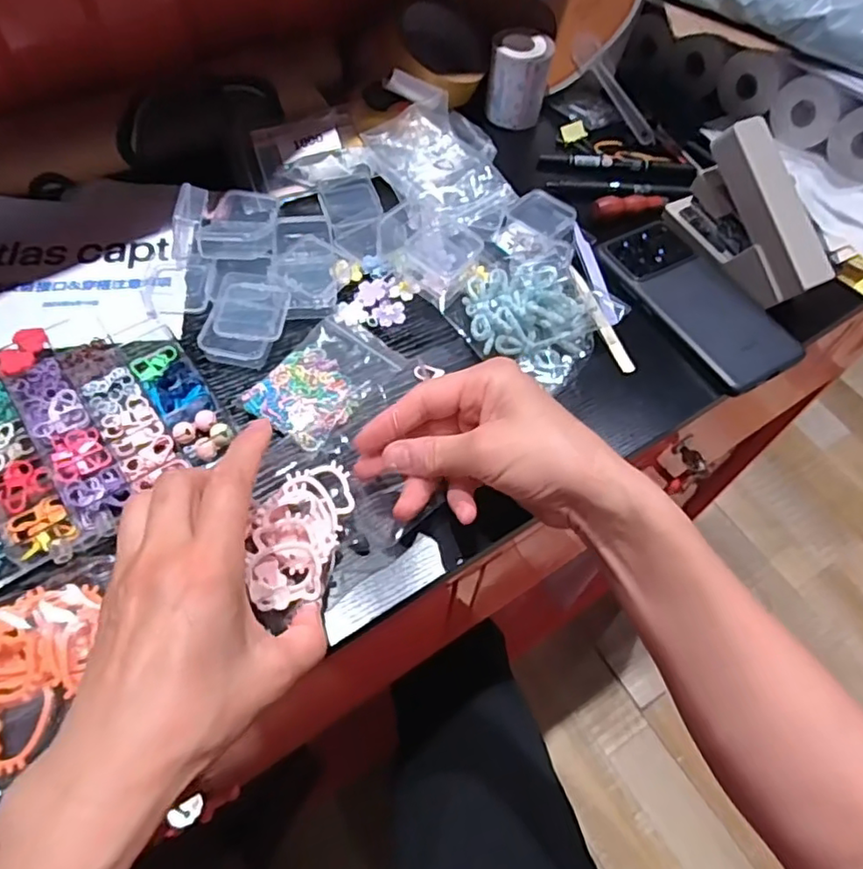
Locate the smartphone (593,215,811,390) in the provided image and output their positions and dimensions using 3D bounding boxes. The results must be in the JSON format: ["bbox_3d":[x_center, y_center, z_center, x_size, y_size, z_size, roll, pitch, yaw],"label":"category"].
[{"bbox_3d":[0.202,-0.105,0.463,0.076,0.006,0.158,-23,63,-15],"label":"smartphone"}]

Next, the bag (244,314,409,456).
[{"bbox_3d":[-0.071,-0.039,0.410,0.066,0.008,0.097,30,63,15],"label":"bag"}]

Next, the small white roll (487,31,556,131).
[{"bbox_3d":[0.079,-0.323,0.560,0.055,0.061,0.048,8,59,2],"label":"small white roll"}]

